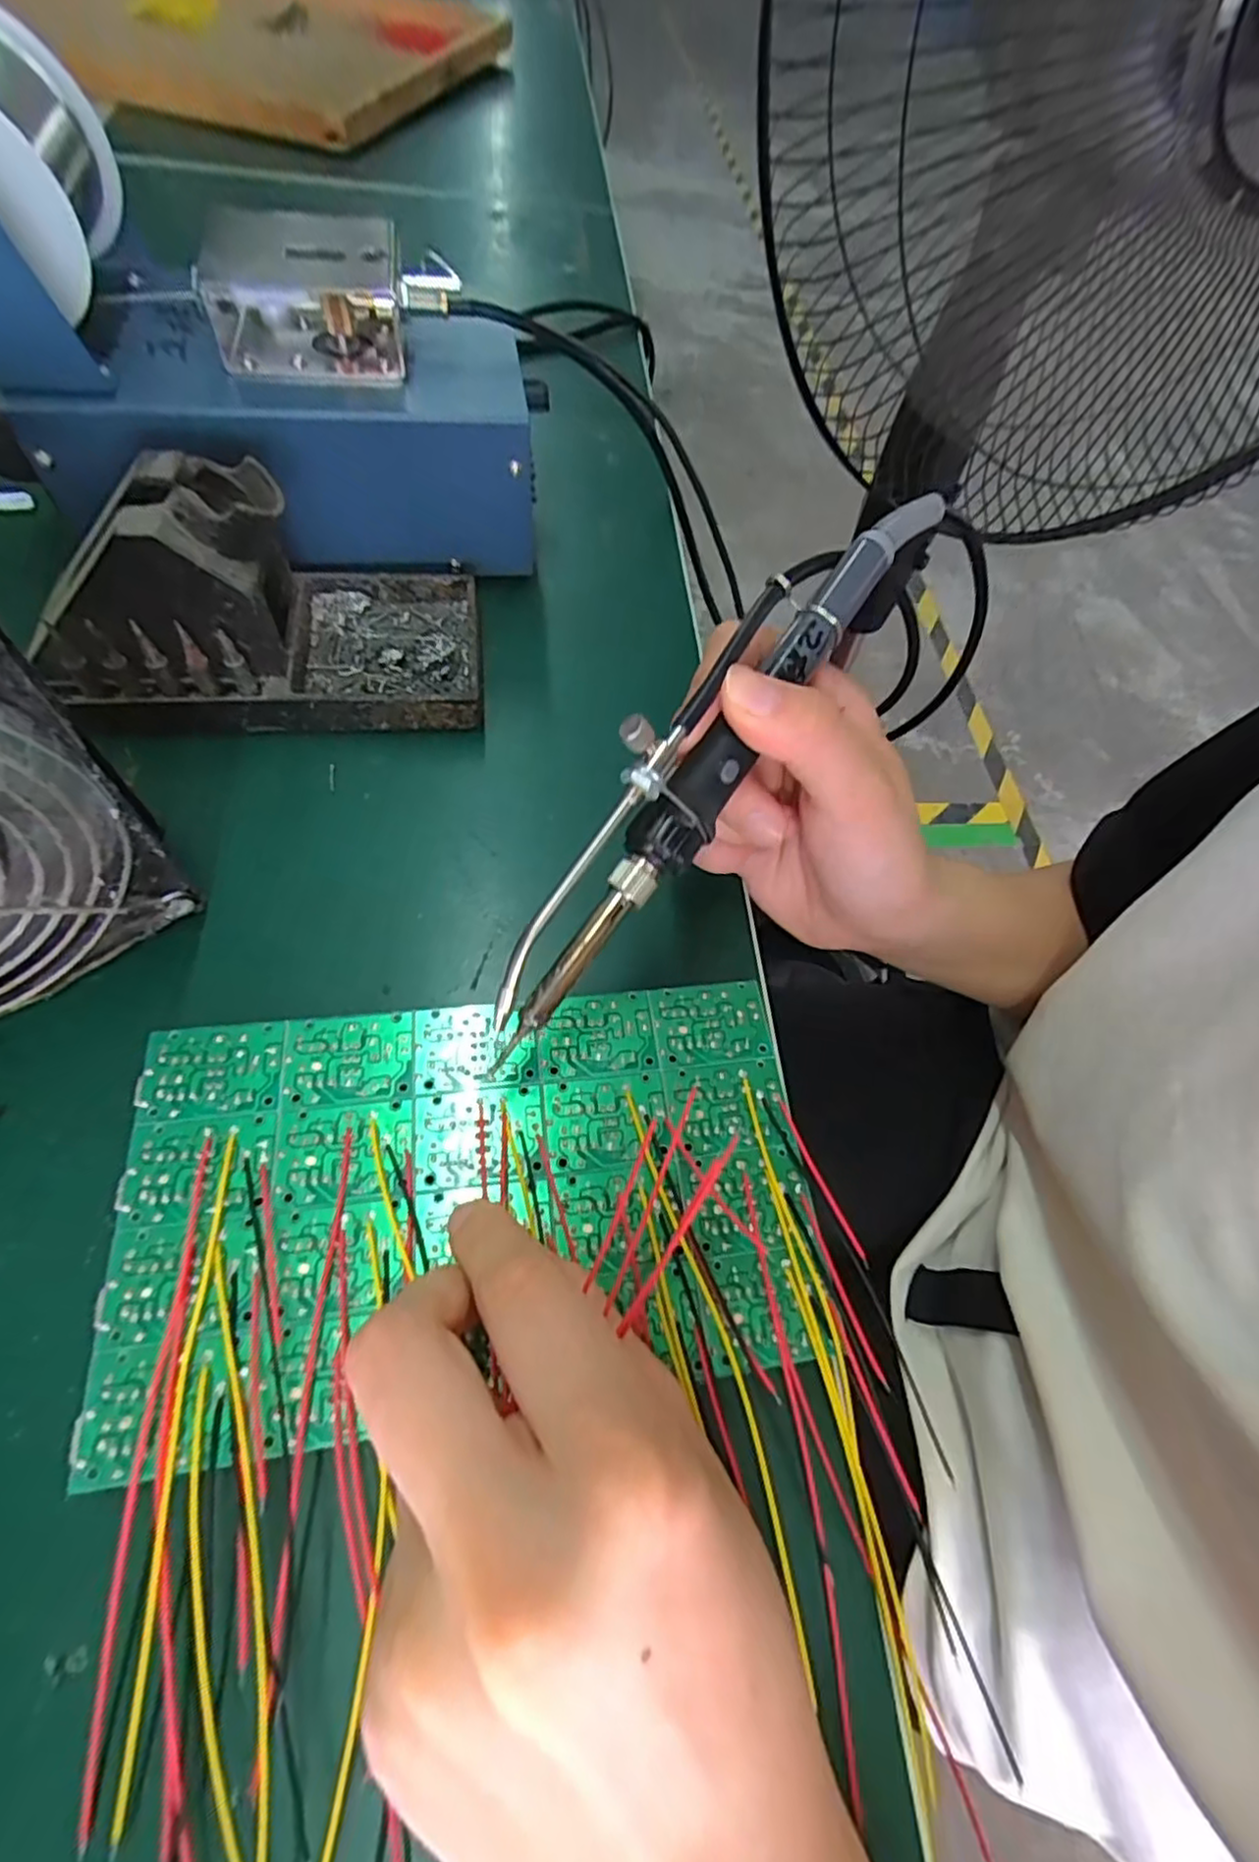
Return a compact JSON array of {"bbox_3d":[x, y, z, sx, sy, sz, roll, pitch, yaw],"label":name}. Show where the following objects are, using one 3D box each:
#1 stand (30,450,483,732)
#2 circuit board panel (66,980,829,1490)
[{"bbox_3d":[-0.131,-0.124,0.251,0.149,0.066,0.077,-5,62,-10],"label":"stand"},{"bbox_3d":[-0.040,0.066,0.183,0.171,0.012,0.099,-7,63,-6],"label":"circuit board panel"}]

